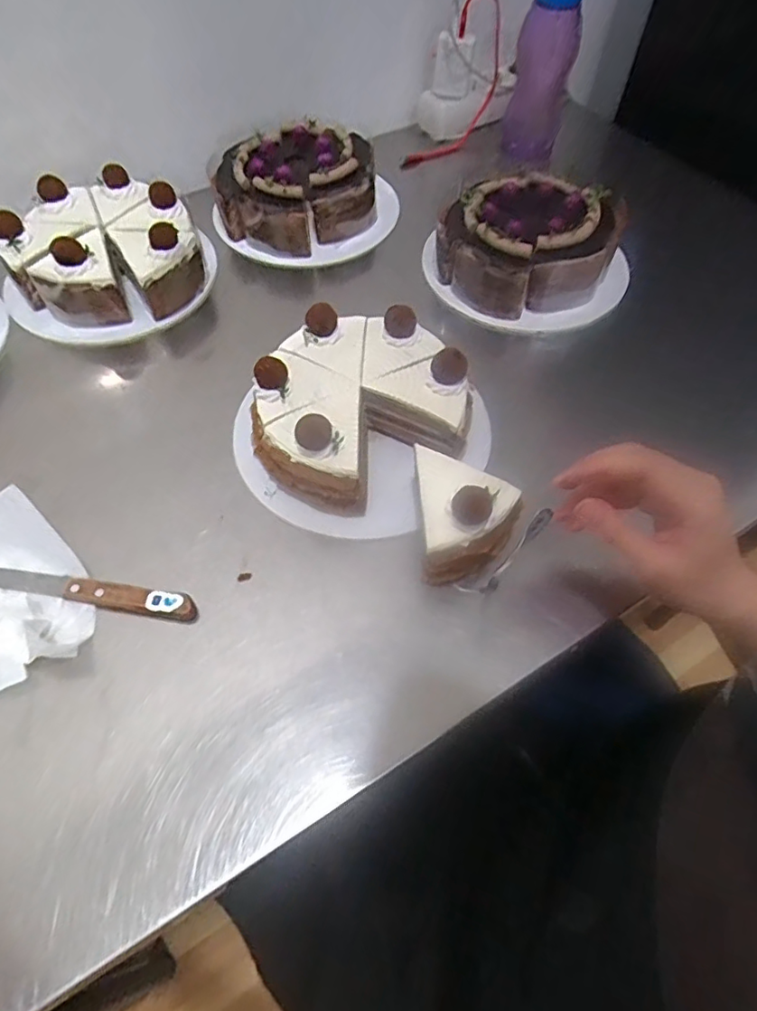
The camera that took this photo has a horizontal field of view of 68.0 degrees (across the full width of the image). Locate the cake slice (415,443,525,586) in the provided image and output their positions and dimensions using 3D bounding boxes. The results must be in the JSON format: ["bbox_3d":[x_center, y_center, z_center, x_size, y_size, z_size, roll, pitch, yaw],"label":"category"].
[{"bbox_3d":[0.064,0.007,0.404,0.070,0.072,0.080,-3,57,-2],"label":"cake slice"}]

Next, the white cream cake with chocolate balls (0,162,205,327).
[{"bbox_3d":[-0.270,-0.250,0.552,0.178,0.072,0.162,-29,62,-17],"label":"white cream cake with chocolate balls"}]

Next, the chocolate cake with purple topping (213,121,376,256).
[{"bbox_3d":[-0.091,-0.356,0.623,0.175,0.068,0.136,-31,62,-18],"label":"chocolate cake with purple topping"}]

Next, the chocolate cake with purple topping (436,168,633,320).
[{"bbox_3d":[0.153,-0.269,0.579,0.159,0.067,0.151,32,62,19],"label":"chocolate cake with purple topping"}]

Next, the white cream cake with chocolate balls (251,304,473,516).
[{"bbox_3d":[-0.018,-0.082,0.454,0.172,0.080,0.149,-28,61,-17],"label":"white cream cake with chocolate balls"}]

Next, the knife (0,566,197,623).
[{"bbox_3d":[-0.224,0.058,0.399,0.192,0.011,0.018,8,57,5],"label":"knife"}]

